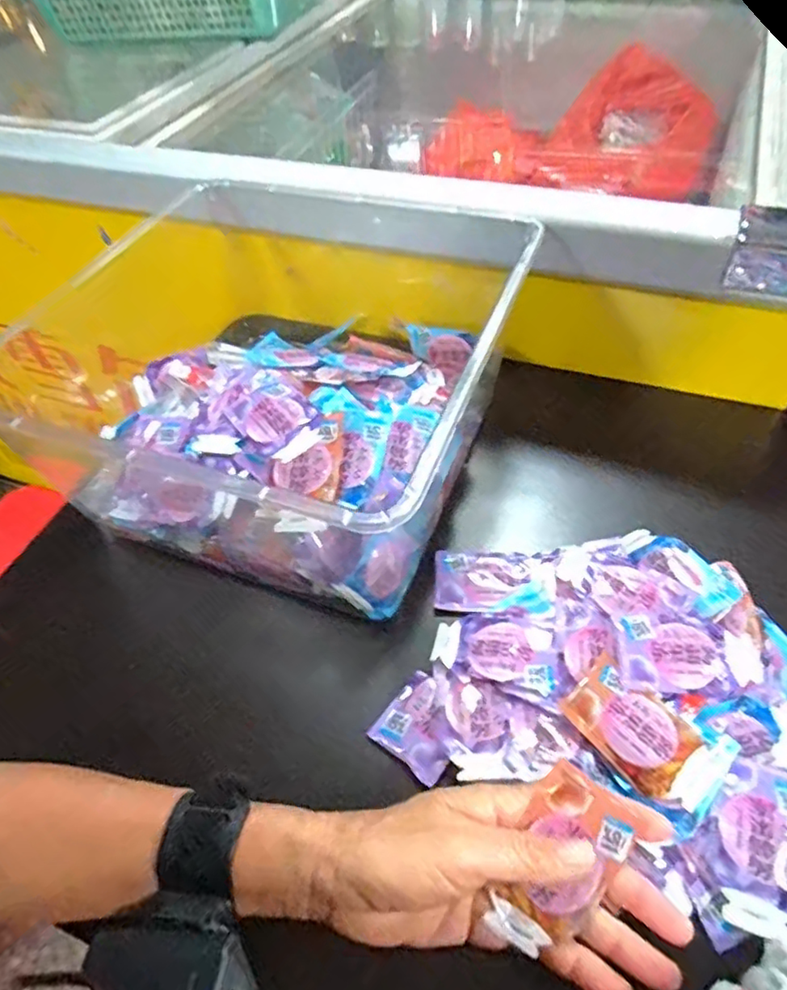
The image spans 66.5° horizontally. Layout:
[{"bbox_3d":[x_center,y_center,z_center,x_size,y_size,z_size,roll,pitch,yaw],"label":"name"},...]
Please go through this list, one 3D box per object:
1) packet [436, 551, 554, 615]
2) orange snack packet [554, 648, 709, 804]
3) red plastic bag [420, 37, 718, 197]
[{"bbox_3d":[0.067,0.057,0.403,0.074,0.011,0.047,6,53,9],"label":"packet"},{"bbox_3d":[0.128,0.124,0.327,0.046,0.007,0.064,-37,58,-22],"label":"orange snack packet"},{"bbox_3d":[0.281,-0.606,1.013,0.474,0.177,0.156,19,55,33],"label":"red plastic bag"}]

